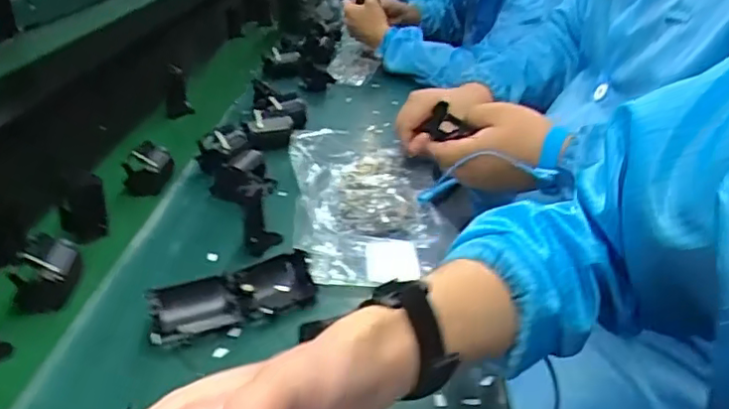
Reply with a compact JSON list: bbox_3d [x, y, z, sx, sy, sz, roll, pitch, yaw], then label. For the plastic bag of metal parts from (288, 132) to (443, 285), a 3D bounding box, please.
[{"bbox_3d":[0.005,-0.018,0.711,0.176,0.032,0.309,-2,28,-4],"label":"plastic bag of metal parts"}]

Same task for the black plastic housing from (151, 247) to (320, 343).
[{"bbox_3d":[-0.115,0.077,0.541,0.144,0.035,0.056,-14,31,-25],"label":"black plastic housing"}]

